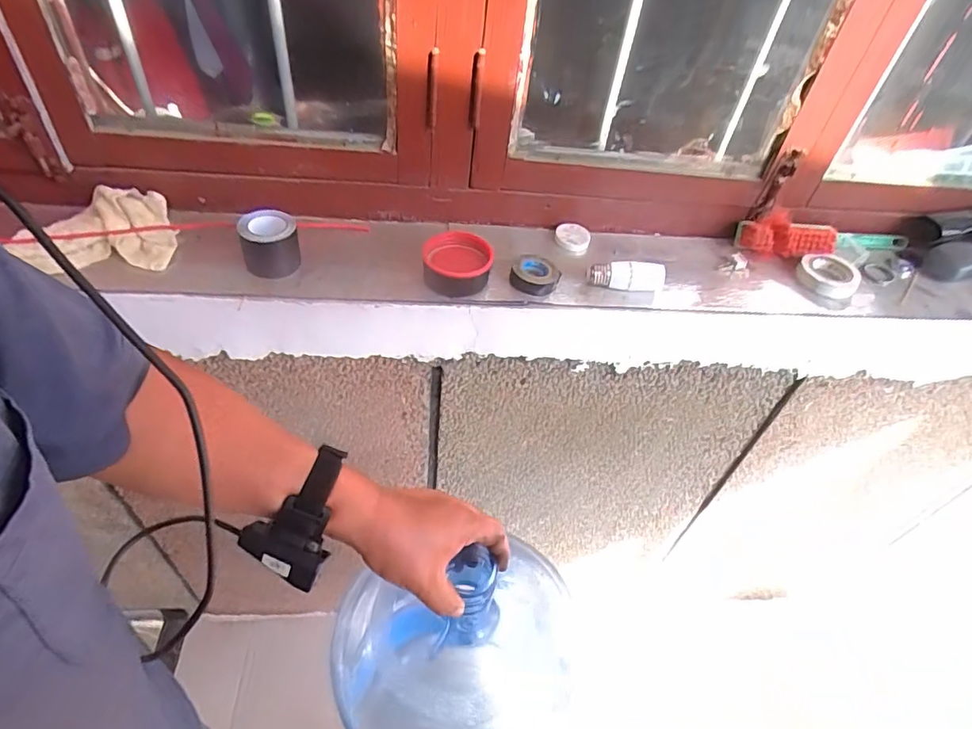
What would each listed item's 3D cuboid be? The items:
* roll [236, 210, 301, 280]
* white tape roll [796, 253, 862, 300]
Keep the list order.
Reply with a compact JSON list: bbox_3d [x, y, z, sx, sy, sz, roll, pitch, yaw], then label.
[{"bbox_3d":[-0.243,-0.140,0.610,0.057,0.059,0.068,-7,47,-13],"label":"roll"},{"bbox_3d":[0.425,-0.111,0.672,0.063,0.030,0.055,-5,47,-11],"label":"white tape roll"}]

